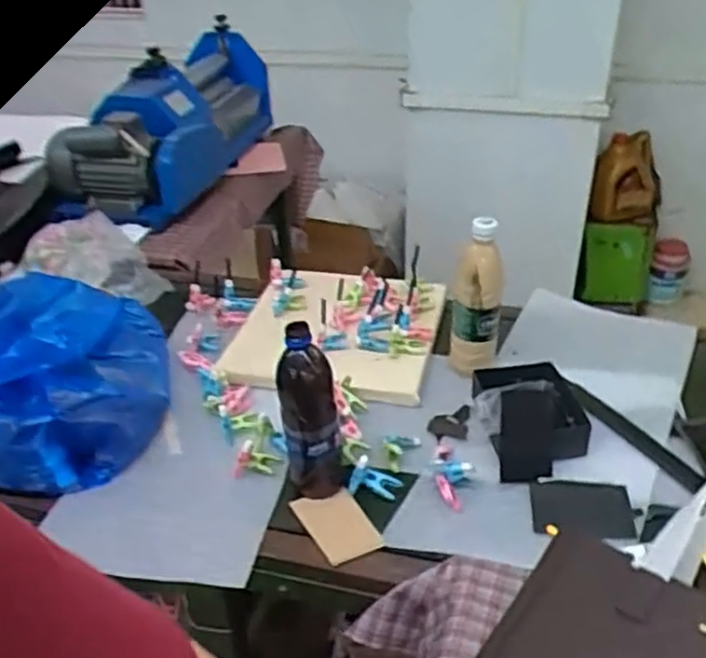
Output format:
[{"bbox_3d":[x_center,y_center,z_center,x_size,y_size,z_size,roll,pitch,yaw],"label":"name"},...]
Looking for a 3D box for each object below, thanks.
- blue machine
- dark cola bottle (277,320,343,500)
[{"bbox_3d":[-0.378,-0.465,1.572,0.233,0.230,0.719,8,34,16],"label":"blue machine"},{"bbox_3d":[-0.048,0.093,0.808,0.065,0.202,0.057,-9,33,-9],"label":"dark cola bottle"}]

